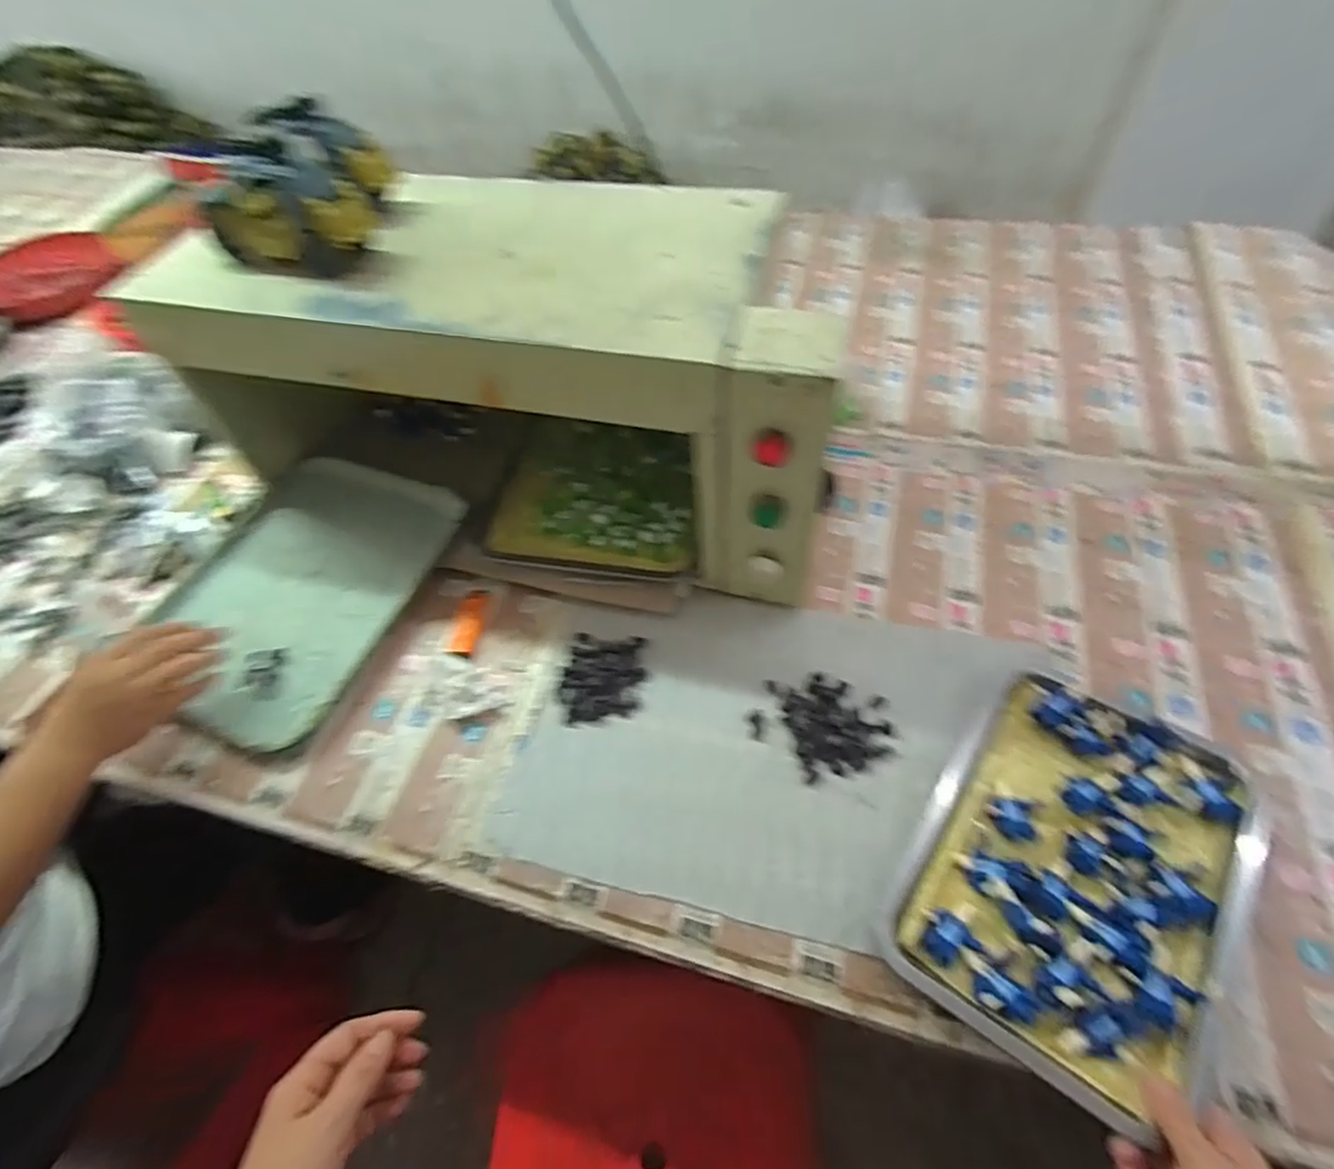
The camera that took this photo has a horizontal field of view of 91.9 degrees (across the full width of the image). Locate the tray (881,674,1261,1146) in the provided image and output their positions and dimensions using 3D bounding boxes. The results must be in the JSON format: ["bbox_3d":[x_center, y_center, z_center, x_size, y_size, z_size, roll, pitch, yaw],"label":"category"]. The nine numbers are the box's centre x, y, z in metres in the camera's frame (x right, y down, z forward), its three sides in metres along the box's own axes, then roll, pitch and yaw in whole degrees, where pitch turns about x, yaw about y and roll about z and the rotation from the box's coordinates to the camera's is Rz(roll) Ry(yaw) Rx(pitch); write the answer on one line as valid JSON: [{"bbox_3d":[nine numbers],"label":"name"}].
[{"bbox_3d":[0.320,0.215,0.498,0.210,0.031,0.293,31,62,23],"label":"tray"}]

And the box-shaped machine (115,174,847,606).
[{"bbox_3d":[-0.151,-0.236,0.705,0.659,0.265,0.299,11,53,12],"label":"box-shaped machine"}]

